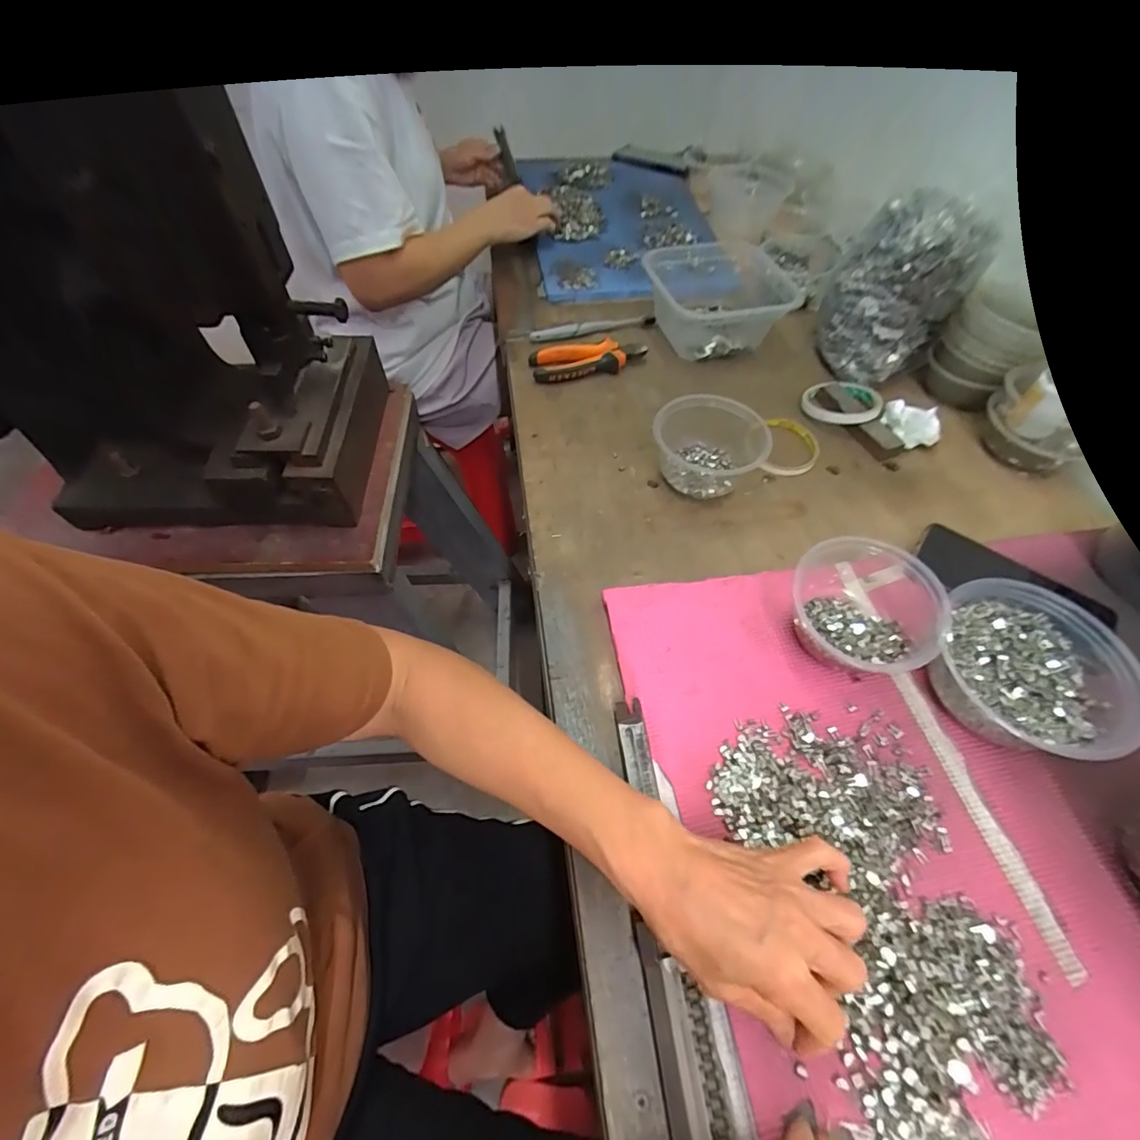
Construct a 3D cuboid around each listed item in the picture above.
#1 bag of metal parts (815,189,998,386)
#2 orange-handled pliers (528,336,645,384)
[{"bbox_3d":[0.389,-0.331,0.612,0.143,0.169,0.118,29,60,19],"label":"bag of metal parts"},{"bbox_3d":[0.025,-0.272,0.653,0.151,0.025,0.059,-12,56,-7],"label":"orange-handled pliers"}]

